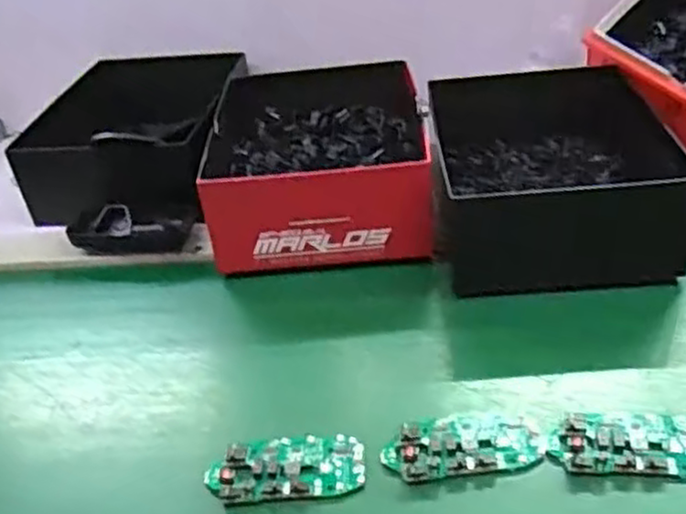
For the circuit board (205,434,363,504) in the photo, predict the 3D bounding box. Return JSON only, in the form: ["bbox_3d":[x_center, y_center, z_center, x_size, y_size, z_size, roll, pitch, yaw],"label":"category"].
[{"bbox_3d":[-0.035,0.133,0.460,0.095,0.017,0.045,-6,36,1],"label":"circuit board"}]

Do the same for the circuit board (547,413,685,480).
[{"bbox_3d":[0.177,0.114,0.448,0.095,0.008,0.046,0,37,10],"label":"circuit board"}]

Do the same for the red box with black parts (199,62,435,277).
[{"bbox_3d":[-0.025,-0.093,0.690,0.185,0.091,0.246,-7,36,0],"label":"red box with black parts"}]

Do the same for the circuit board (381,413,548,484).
[{"bbox_3d":[0.075,0.117,0.460,0.098,0.016,0.047,-10,36,-3],"label":"circuit board"}]

